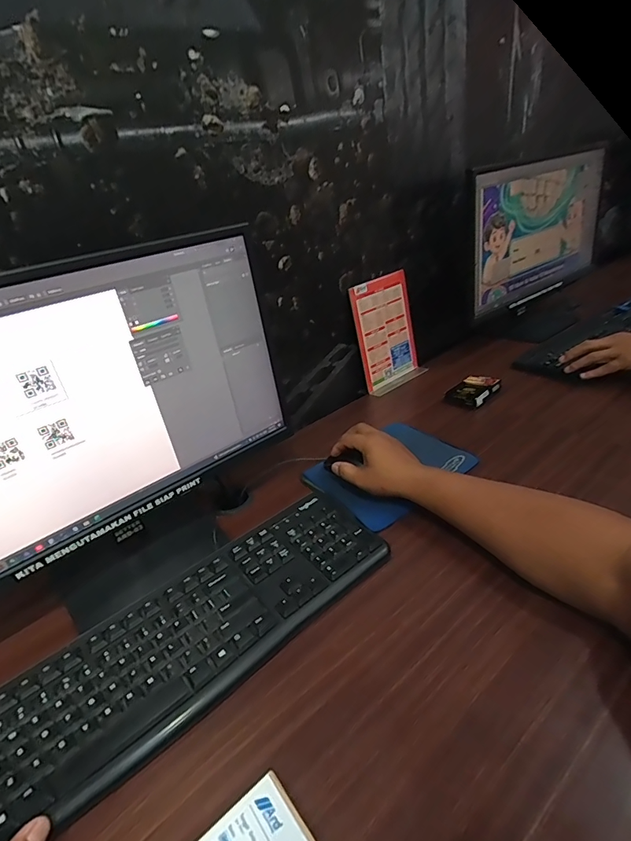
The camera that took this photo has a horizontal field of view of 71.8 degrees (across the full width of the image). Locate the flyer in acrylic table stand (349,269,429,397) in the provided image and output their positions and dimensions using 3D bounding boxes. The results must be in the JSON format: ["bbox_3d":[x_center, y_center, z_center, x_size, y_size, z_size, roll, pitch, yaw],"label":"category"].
[{"bbox_3d":[0.146,-0.176,0.883,0.151,0.209,0.069,-26,34,-26],"label":"flyer in acrylic table stand"}]

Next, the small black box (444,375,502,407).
[{"bbox_3d":[0.293,-0.058,0.802,0.099,0.015,0.065,-30,36,-31],"label":"small black box"}]

